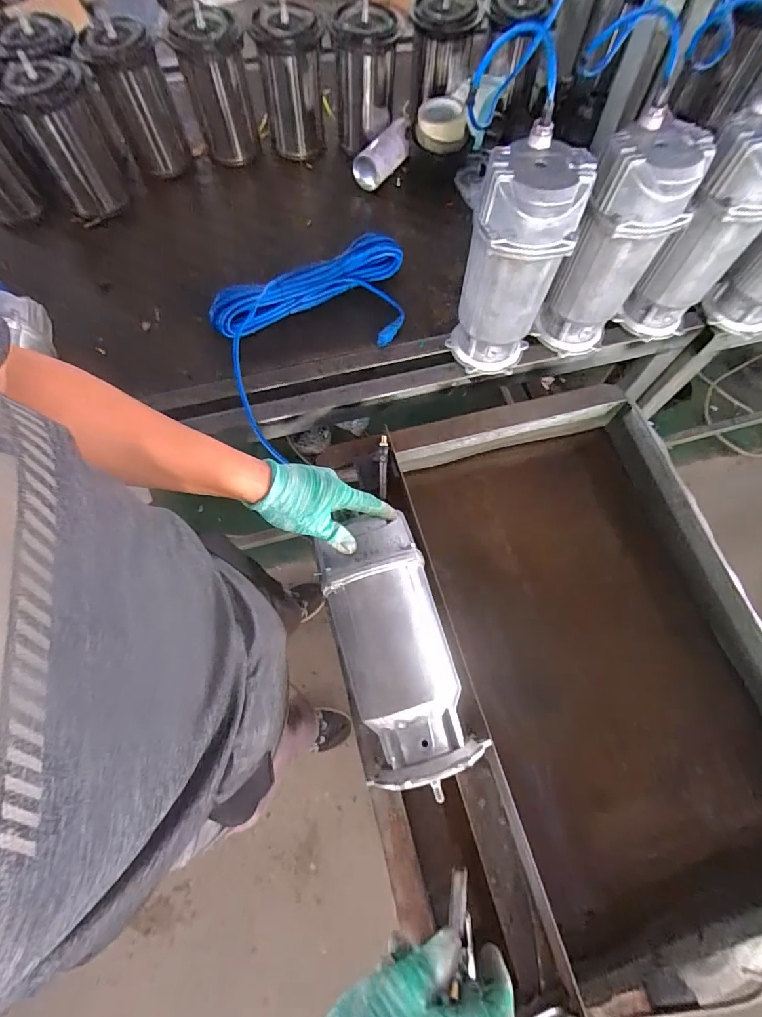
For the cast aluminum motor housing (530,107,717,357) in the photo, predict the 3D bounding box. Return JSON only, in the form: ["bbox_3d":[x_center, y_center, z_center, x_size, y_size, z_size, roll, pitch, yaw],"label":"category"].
[{"bbox_3d":[0.335,-0.376,0.660,0.128,0.291,0.112,23,70,8],"label":"cast aluminum motor housing"}]

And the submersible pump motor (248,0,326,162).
[{"bbox_3d":[-0.179,-0.852,0.903,0.121,0.226,0.138,-10,69,-5],"label":"submersible pump motor"}]

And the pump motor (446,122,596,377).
[{"bbox_3d":[0.182,-0.340,0.643,0.121,0.292,0.135,-39,74,-15],"label":"pump motor"}]

